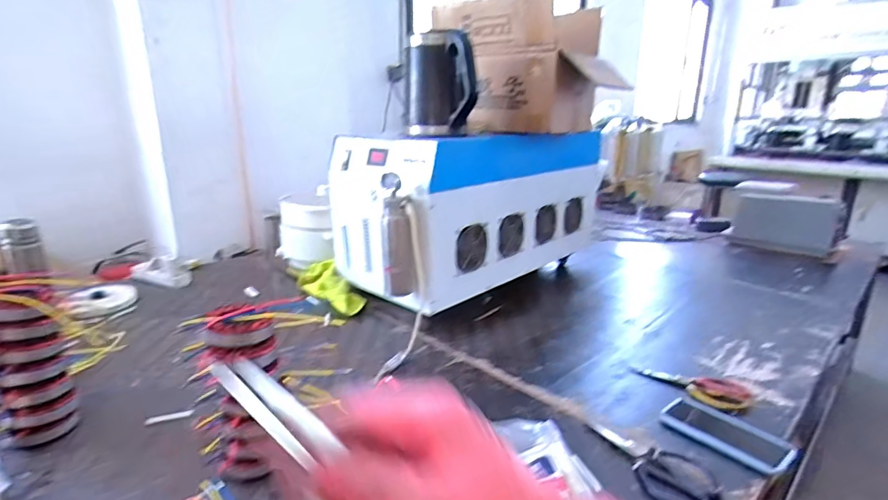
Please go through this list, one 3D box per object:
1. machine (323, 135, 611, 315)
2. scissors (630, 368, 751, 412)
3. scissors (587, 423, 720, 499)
[{"bbox_3d":[0.105,-0.139,1.313,0.794,0.362,0.363,-14,22,-39],"label":"machine"},{"bbox_3d":[0.455,0.242,0.865,0.189,0.015,0.099,17,23,42],"label":"scissors"},{"bbox_3d":[0.279,0.295,0.654,0.087,0.021,0.185,-15,23,-41],"label":"scissors"}]

